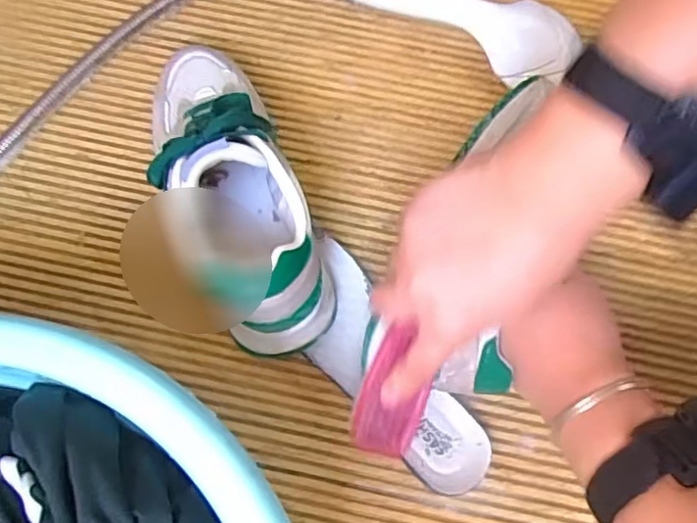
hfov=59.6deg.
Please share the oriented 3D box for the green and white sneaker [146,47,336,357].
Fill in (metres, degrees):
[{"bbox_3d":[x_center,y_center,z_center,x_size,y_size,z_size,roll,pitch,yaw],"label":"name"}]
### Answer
[{"bbox_3d":[-0.082,-0.056,0.425,0.088,0.111,0.241,-22,78,-6],"label":"green and white sneaker"}]

